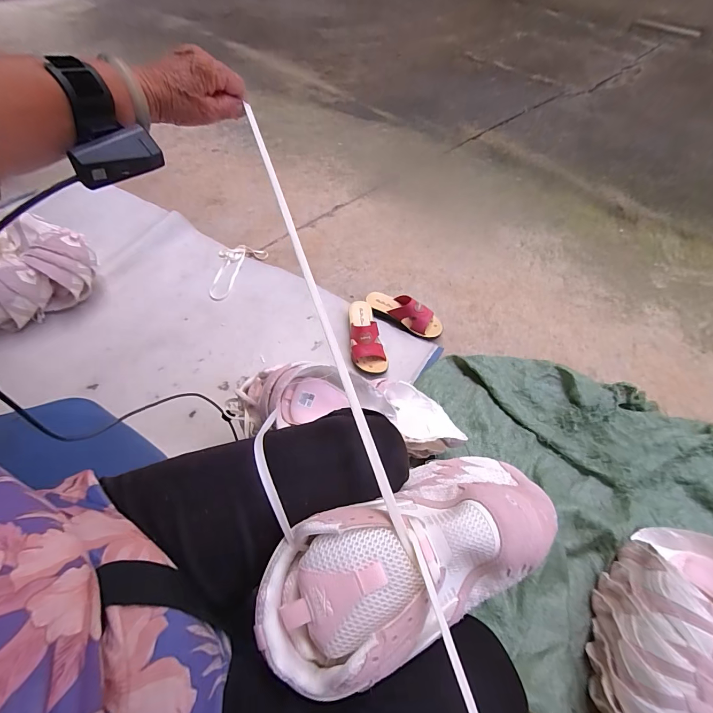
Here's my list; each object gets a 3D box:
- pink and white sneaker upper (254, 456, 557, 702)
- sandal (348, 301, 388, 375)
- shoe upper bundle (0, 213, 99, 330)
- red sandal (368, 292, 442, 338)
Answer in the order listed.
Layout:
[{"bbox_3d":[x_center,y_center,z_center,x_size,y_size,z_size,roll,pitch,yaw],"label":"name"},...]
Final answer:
[{"bbox_3d":[0.055,0.160,0.293,0.268,0.070,0.107,-19,59,-16],"label":"pink and white sneaker upper"},{"bbox_3d":[0.025,-0.061,0.921,0.088,0.080,0.223,-6,61,-2],"label":"sandal"},{"bbox_3d":[-0.916,-0.225,0.943,0.411,0.186,0.271,-21,63,-10],"label":"shoe upper bundle"},{"bbox_3d":[0.132,-0.125,0.975,0.227,0.076,0.076,29,66,16],"label":"red sandal"}]

